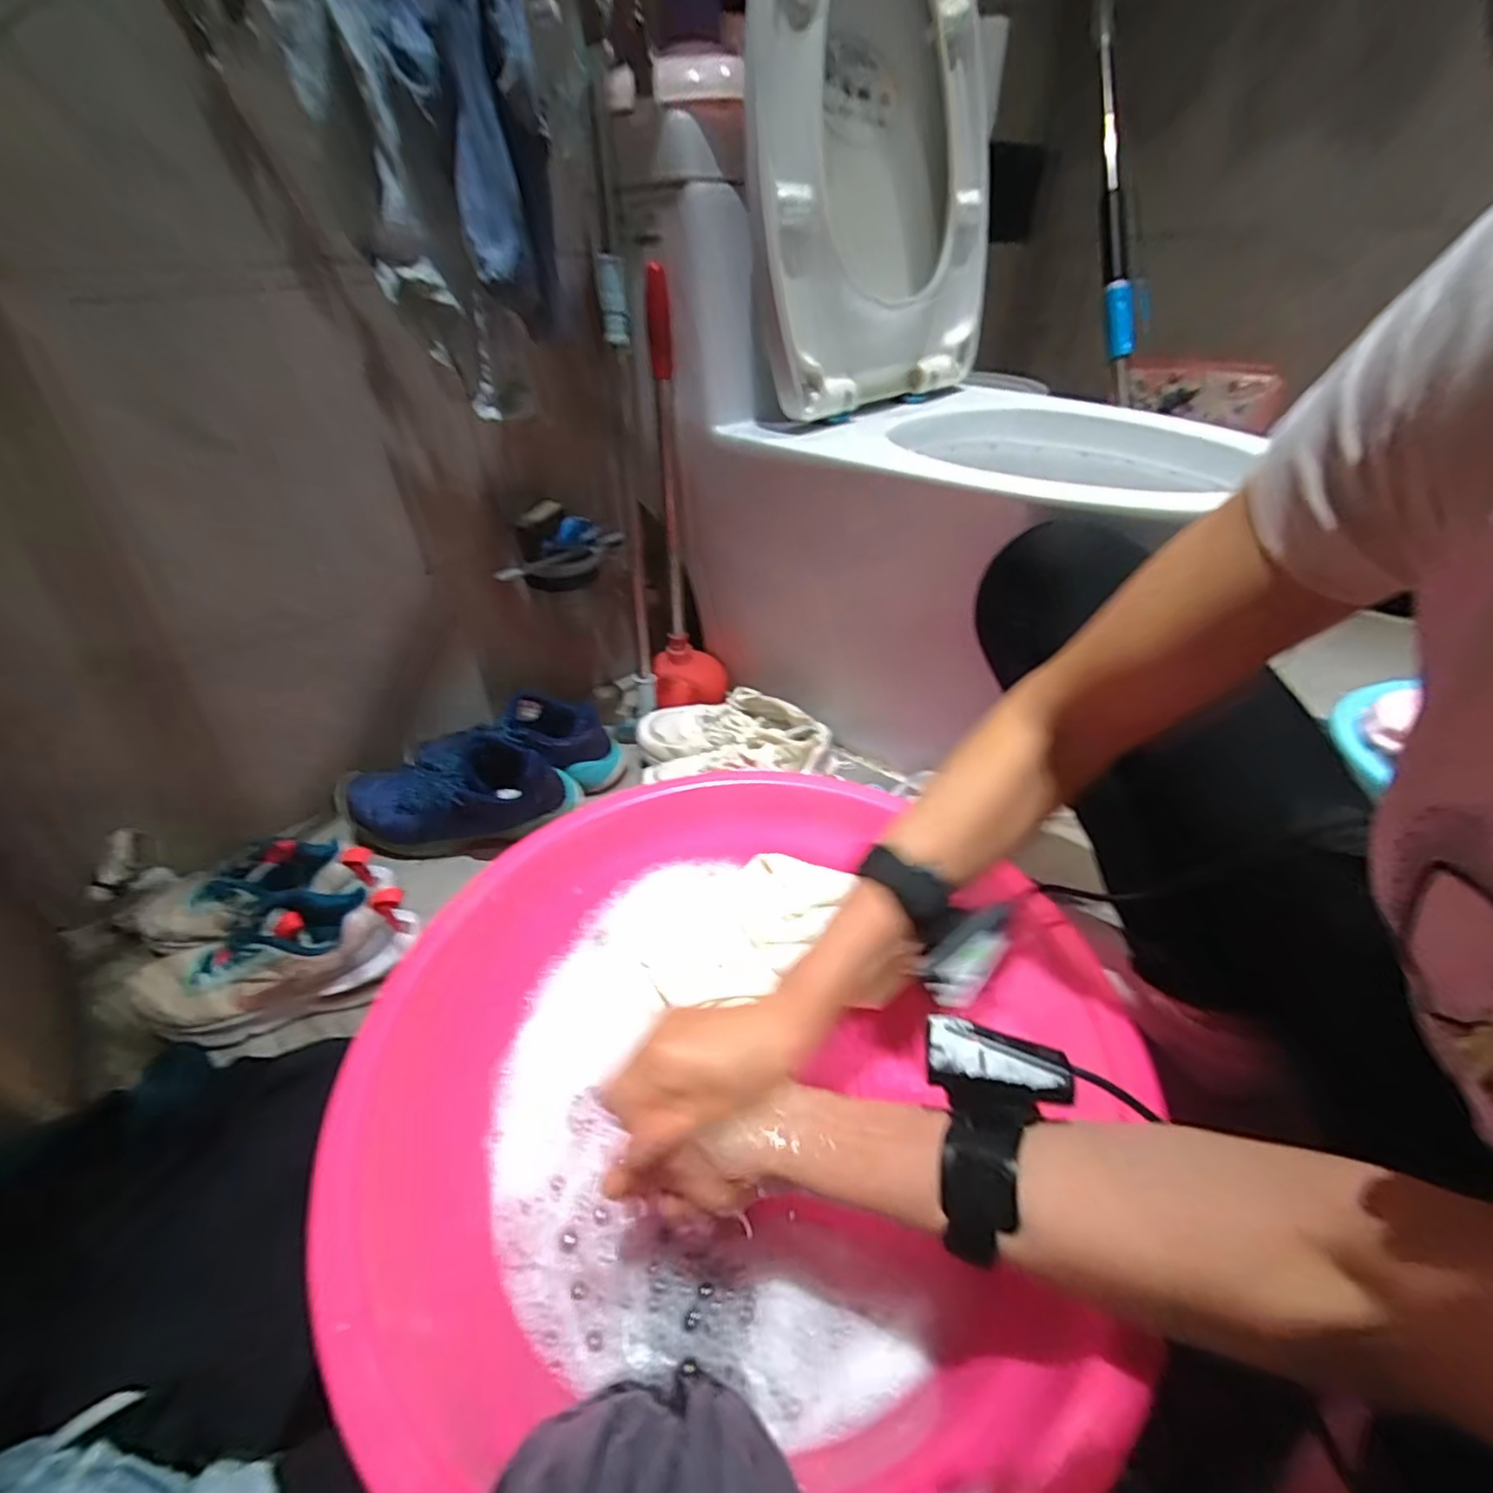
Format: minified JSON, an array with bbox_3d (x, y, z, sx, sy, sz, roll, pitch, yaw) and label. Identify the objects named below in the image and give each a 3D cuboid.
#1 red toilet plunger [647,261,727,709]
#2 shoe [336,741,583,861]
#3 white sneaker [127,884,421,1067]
[{"bbox_3d":[-0.090,-0.286,0.812,0.104,0.499,0.132,-3,38,-1],"label":"red toilet plunger"},{"bbox_3d":[-0.353,0.060,0.766,0.272,0.118,0.100,-4,38,-3],"label":"shoe"},{"bbox_3d":[-0.448,0.212,0.606,0.237,0.105,0.097,-9,38,-9],"label":"white sneaker"}]

